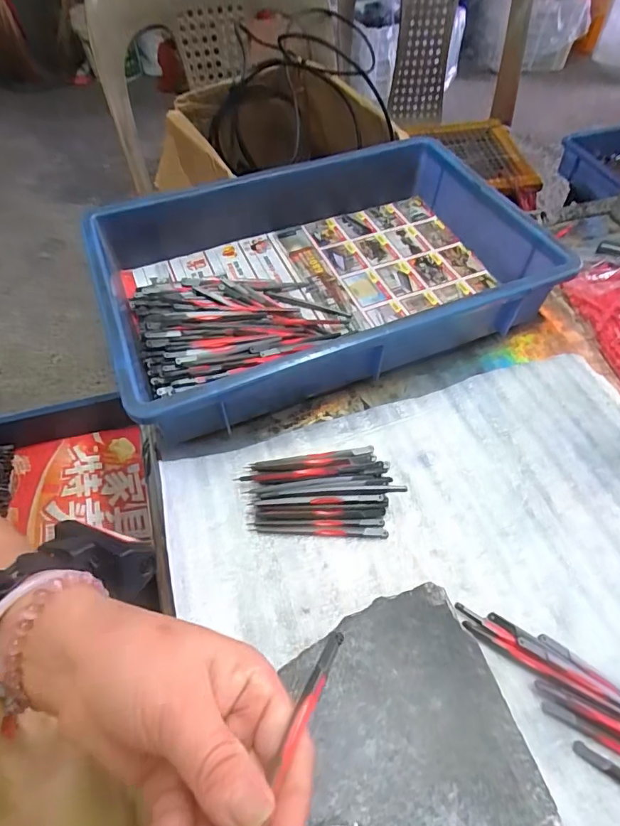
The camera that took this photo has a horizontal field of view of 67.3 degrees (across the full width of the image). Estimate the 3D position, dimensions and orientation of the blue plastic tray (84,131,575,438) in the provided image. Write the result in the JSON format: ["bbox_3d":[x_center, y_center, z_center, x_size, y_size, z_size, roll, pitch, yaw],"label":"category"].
[{"bbox_3d":[0.006,-0.157,0.499,0.430,0.074,0.296,-20,58,-13],"label":"blue plastic tray"}]

